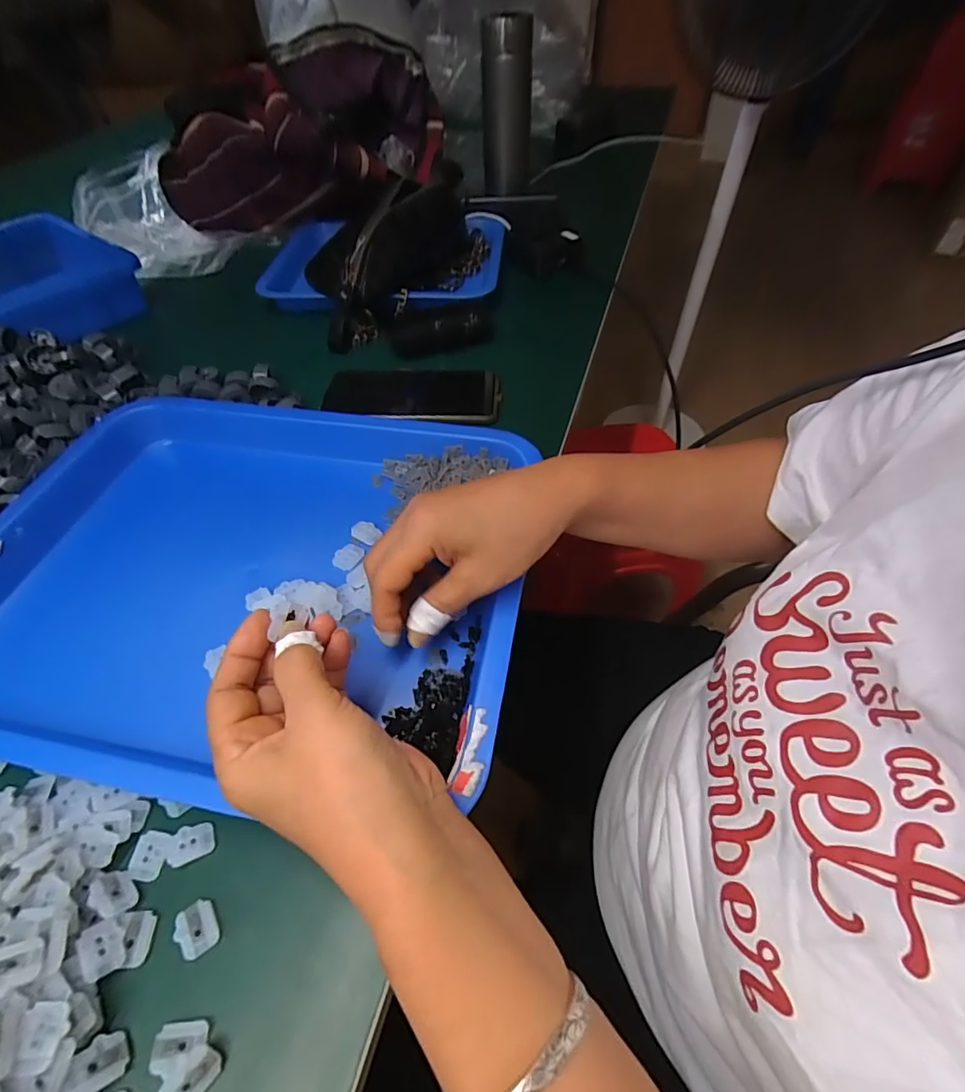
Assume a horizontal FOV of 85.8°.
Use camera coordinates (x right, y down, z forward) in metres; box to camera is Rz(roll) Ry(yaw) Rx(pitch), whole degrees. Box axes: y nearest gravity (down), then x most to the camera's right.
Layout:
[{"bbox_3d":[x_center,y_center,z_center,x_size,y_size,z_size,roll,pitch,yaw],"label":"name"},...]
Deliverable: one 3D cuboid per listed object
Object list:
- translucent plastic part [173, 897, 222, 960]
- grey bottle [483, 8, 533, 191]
[{"bbox_3d":[-0.135,0.181,0.246,0.018,0.004,0.021,-31,57,-21],"label":"translucent plastic part"},{"bbox_3d":[0.035,-0.644,0.775,0.064,0.278,0.070,9,85,5],"label":"grey bottle"}]

